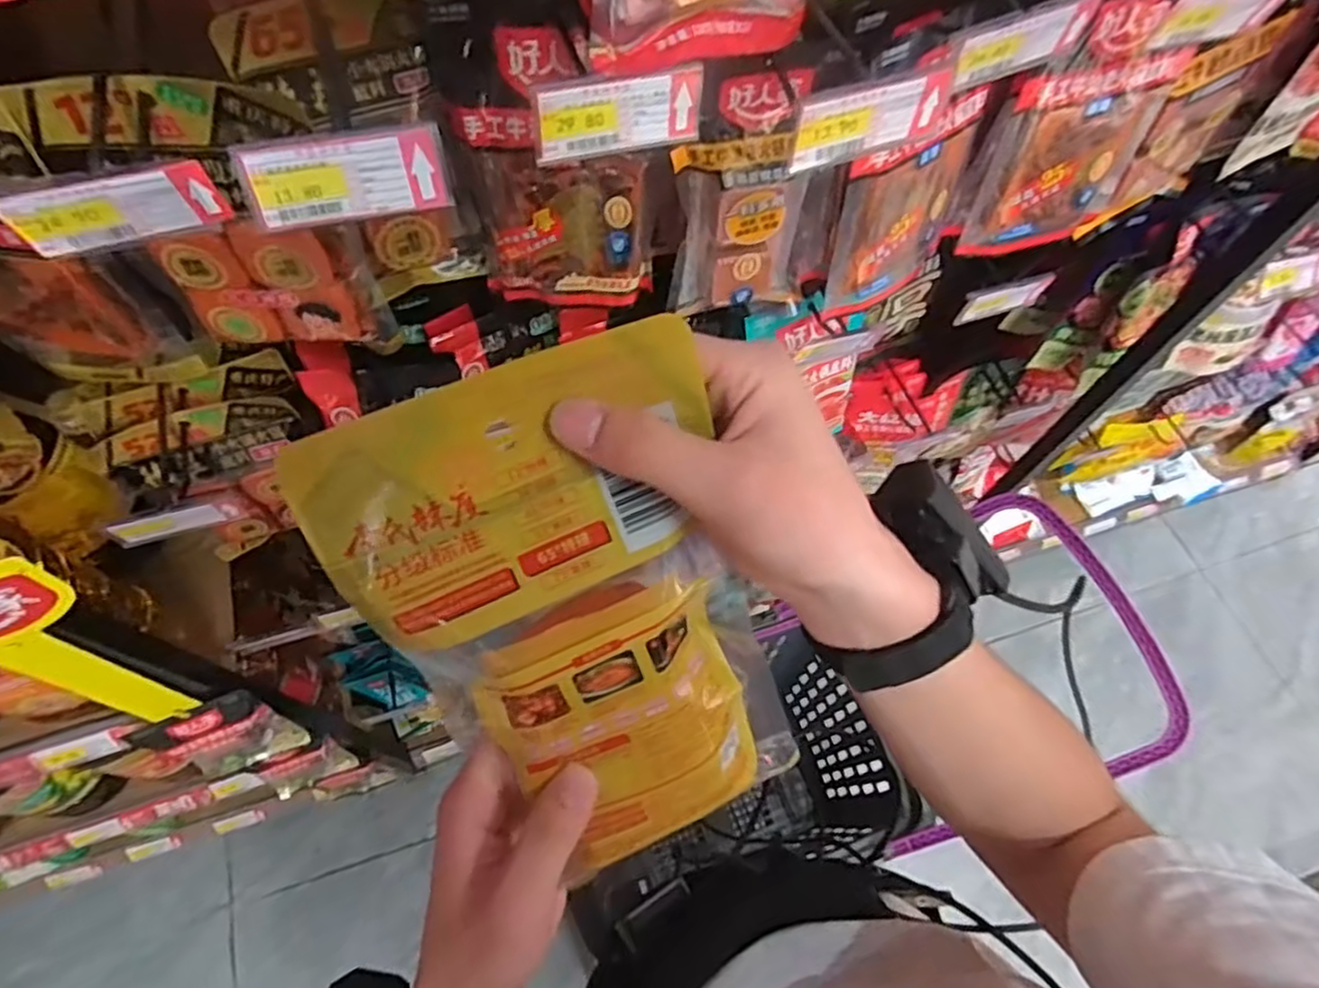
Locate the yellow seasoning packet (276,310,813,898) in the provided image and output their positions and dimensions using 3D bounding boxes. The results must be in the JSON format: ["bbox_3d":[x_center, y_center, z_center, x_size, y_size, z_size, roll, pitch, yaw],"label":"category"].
[{"bbox_3d":[-0.026,0.052,0.263,0.127,0.208,0.033,-23,24,-7],"label":"yellow seasoning packet"}]

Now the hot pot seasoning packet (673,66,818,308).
[{"bbox_3d":[0.073,-0.234,0.569,0.115,0.212,0.029,-5,62,-4],"label":"hot pot seasoning packet"}]

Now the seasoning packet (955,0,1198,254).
[{"bbox_3d":[0.376,-0.321,0.618,0.168,0.206,0.020,-15,54,-11],"label":"seasoning packet"}]

